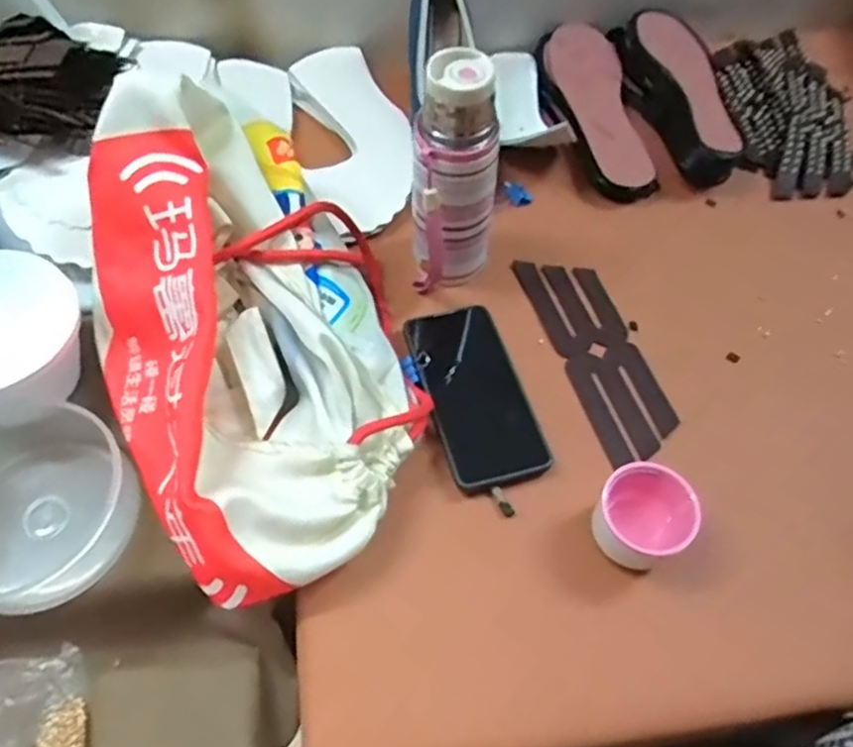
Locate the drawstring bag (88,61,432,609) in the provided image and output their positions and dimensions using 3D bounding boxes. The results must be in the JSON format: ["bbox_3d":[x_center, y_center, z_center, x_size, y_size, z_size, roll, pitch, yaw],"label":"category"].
[{"bbox_3d":[-0.127,-0.038,0.490,0.220,0.163,0.353,-16,61,-10],"label":"drawstring bag"}]

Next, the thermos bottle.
[{"bbox_3d":[0.023,-0.149,0.548,0.069,0.199,0.076,5,59,2],"label":"thermos bottle"}]

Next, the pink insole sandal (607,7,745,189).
[{"bbox_3d":[0.274,-0.305,0.745,0.090,0.059,0.239,-4,60,-2],"label":"pink insole sandal"}]

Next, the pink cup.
[{"bbox_3d":[0.152,0.102,0.479,0.058,0.065,0.062,0,59,-1],"label":"pink cup"}]

